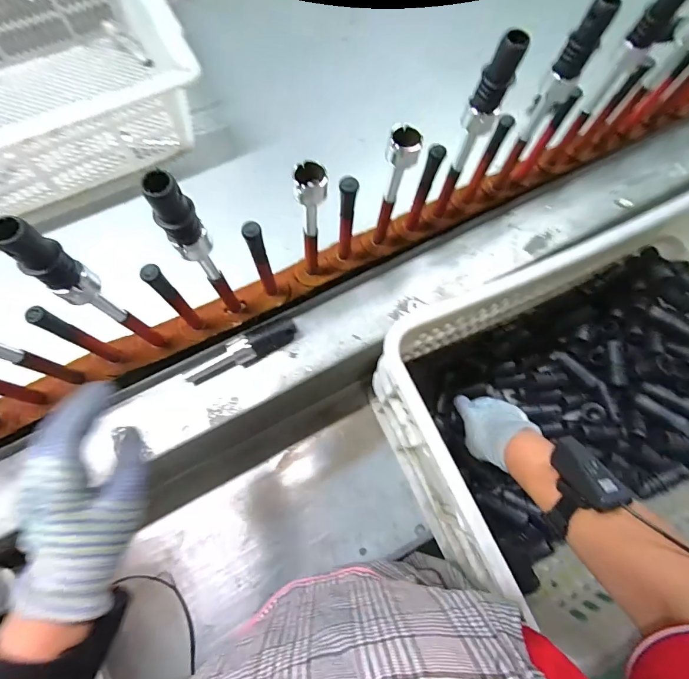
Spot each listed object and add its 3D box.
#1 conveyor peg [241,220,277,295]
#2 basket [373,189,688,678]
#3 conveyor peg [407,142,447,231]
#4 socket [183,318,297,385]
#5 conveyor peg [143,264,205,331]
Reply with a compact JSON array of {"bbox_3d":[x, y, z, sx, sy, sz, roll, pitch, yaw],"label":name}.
[{"bbox_3d":[-0.091,-0.086,0.443,0.017,0.139,0.013,-14,73,-6],"label":"conveyor peg"},{"bbox_3d":[0.354,0.071,0.541,0.560,0.268,0.380,-24,74,-9],"label":"basket"},{"bbox_3d":[0.099,-0.183,0.494,0.017,0.142,0.019,19,73,5],"label":"conveyor peg"},{"bbox_3d":[-0.130,0.016,0.507,0.146,0.031,0.029,-30,75,-11],"label":"socket"},{"bbox_3d":[-0.185,-0.042,0.436,0.015,0.143,0.016,44,76,12],"label":"conveyor peg"}]

